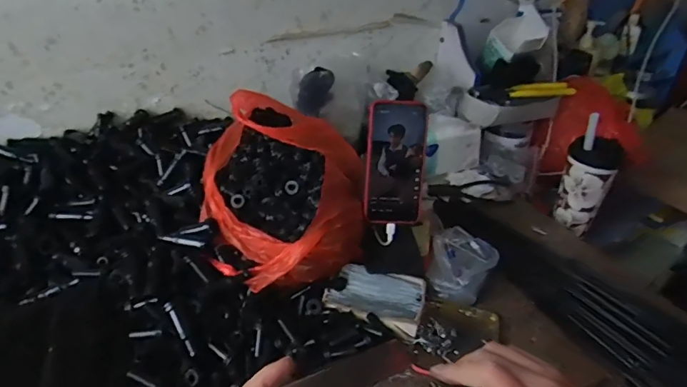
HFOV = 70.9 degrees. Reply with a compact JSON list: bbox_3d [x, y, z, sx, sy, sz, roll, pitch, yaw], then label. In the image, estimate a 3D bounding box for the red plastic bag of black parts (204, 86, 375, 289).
[{"bbox_3d":[-0.084,-0.011,0.681,0.215,0.138,0.283,-5,36,-11],"label":"red plastic bag of black parts"}]

